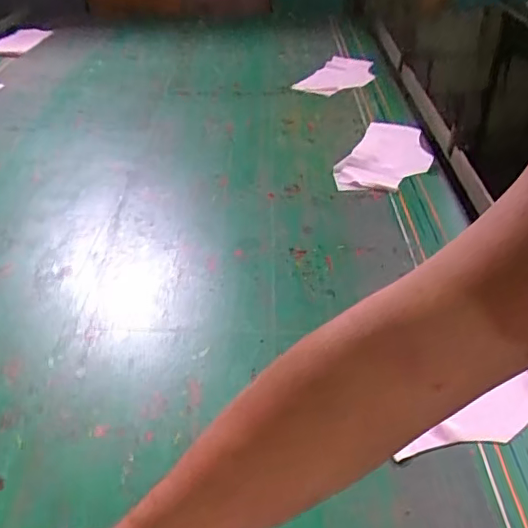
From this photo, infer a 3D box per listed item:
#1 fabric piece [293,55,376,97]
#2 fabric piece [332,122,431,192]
[{"bbox_3d":[0.209,-0.500,1.498,0.145,0.016,0.306,23,43,16],"label":"fabric piece"},{"bbox_3d":[0.249,-0.214,1.112,0.148,0.015,0.313,21,40,16],"label":"fabric piece"}]

